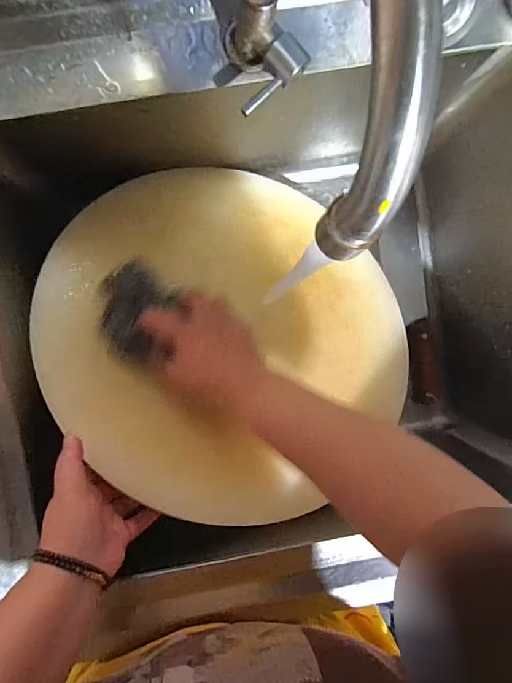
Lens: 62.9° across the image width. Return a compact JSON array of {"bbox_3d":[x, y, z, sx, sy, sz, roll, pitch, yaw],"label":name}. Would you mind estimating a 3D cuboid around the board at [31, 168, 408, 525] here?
[{"bbox_3d":[-0.017,-0.020,0.462,0.400,0.039,0.389,6,67,-16],"label":"board"}]

